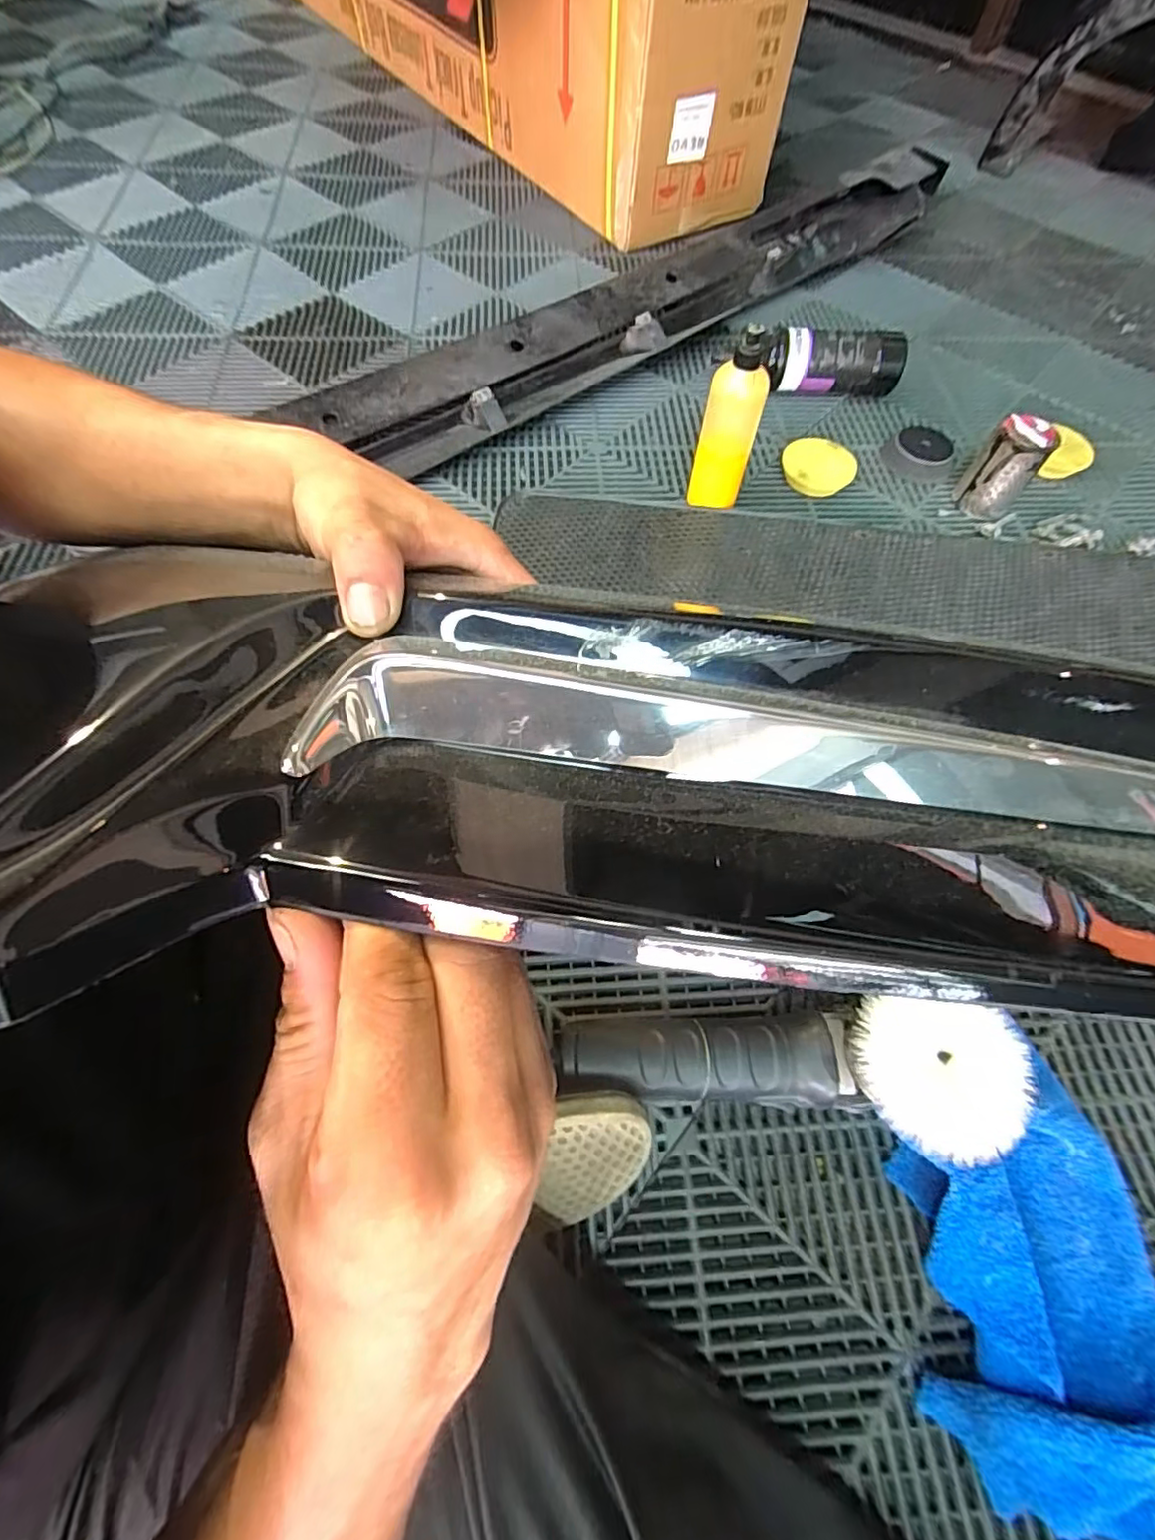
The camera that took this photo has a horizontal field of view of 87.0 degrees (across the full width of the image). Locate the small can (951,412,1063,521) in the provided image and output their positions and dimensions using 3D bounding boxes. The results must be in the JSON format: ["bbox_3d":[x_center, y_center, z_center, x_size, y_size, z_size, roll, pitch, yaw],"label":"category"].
[{"bbox_3d":[0.564,-0.400,0.805,0.074,0.109,0.070,0,62,-1],"label":"small can"}]

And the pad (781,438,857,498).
[{"bbox_3d":[0.335,-0.420,0.851,0.097,0.034,0.084,22,64,10],"label":"pad"}]

